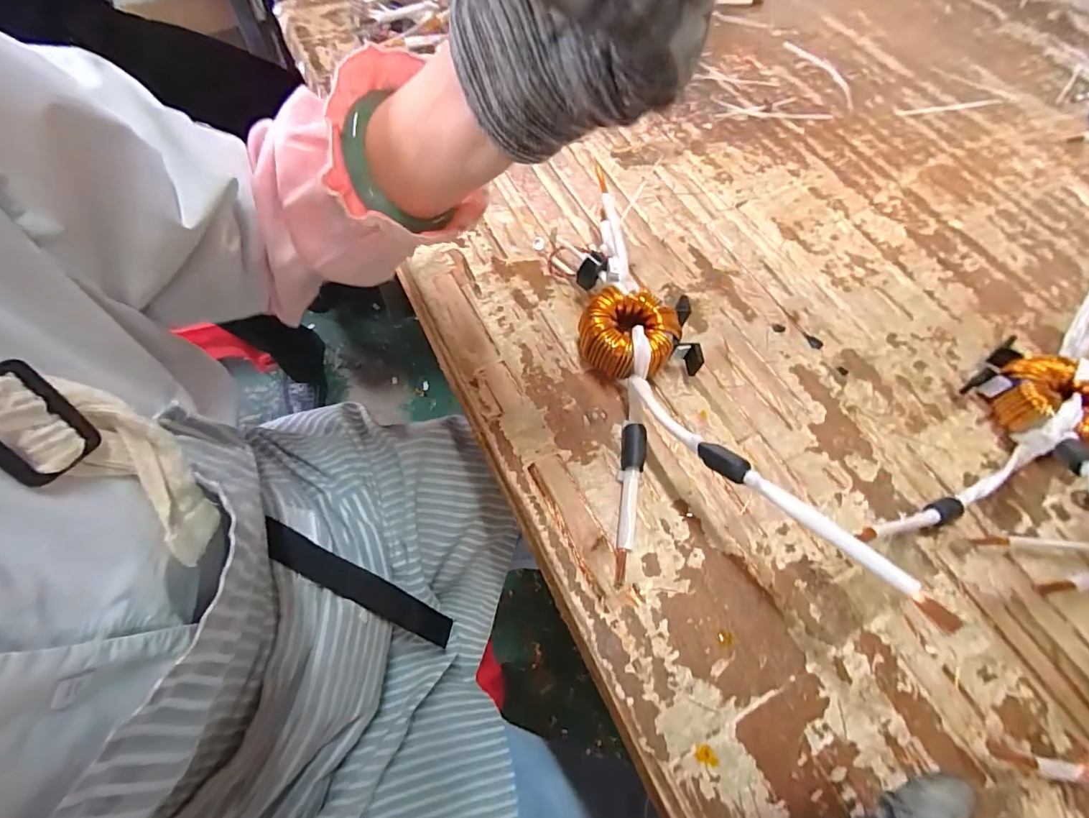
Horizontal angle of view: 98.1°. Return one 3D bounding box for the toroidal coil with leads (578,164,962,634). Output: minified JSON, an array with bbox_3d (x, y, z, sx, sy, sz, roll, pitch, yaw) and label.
[{"bbox_3d":[0.094,-0.037,0.321,0.122,0.094,0.338,-3,63,-4],"label":"toroidal coil with leads"}]

